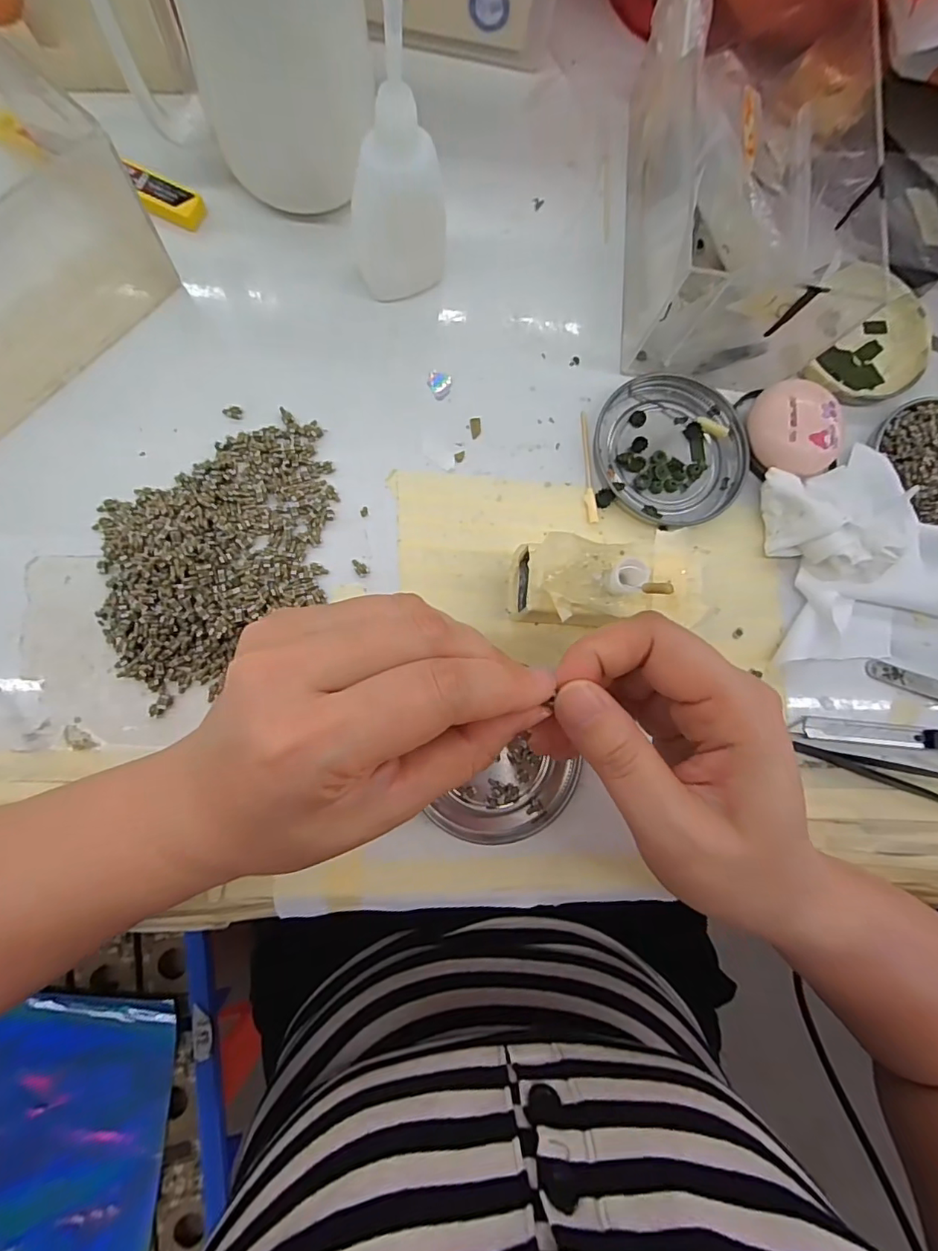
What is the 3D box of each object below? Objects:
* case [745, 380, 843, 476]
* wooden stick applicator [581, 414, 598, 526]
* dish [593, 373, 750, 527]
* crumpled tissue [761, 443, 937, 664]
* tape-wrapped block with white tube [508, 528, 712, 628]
[{"bbox_3d":[0.165,-0.098,0.267,0.043,0.022,0.043,1,83,-6],"label":"case"},{"bbox_3d":[0.060,-0.081,0.265,0.006,0.004,0.059,-4,83,-6],"label":"wooden stick applicator"},{"bbox_3d":[0.104,-0.090,0.268,0.075,0.009,0.075,1,83,-6],"label":"dish"},{"bbox_3d":[0.212,-0.038,0.265,0.118,0.024,0.103,-3,83,-6],"label":"crumpled tissue"},{"bbox_3d":[0.061,-0.019,0.236,0.089,0.048,0.043,0,83,-6],"label":"tape-wrapped block with white tube"}]

